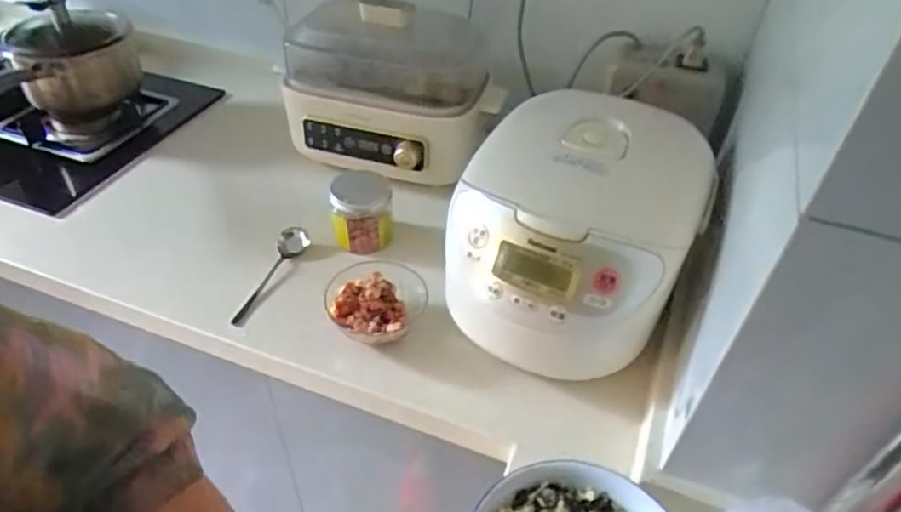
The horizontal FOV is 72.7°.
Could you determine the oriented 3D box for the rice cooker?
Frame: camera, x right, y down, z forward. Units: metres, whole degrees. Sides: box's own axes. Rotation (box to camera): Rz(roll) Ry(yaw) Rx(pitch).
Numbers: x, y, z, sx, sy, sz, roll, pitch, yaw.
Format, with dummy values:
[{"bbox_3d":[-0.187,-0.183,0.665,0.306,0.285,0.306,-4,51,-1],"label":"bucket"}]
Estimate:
[{"bbox_3d":[0.143,-0.039,0.702,0.244,0.187,0.309,17,45,15],"label":"rice cooker"}]

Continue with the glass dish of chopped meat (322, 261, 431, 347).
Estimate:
[{"bbox_3d":[-0.091,0.062,0.750,0.110,0.051,0.124,14,44,12],"label":"glass dish of chopped meat"}]

